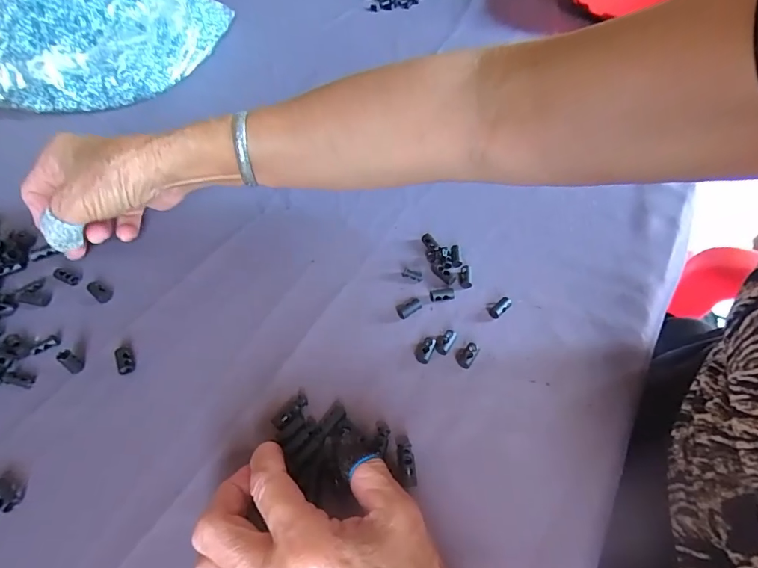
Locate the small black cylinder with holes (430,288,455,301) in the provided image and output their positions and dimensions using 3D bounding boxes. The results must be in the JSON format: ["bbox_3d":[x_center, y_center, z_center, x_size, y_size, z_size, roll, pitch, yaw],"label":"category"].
[{"bbox_3d":[0.050,0.009,0.335,0.019,0.009,0.007,-2,53,-5],"label":"small black cylinder with holes"}]

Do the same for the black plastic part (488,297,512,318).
[{"bbox_3d":[0.094,0.018,0.331,0.018,0.008,0.010,-33,61,-24],"label":"black plastic part"}]

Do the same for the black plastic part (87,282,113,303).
[{"bbox_3d":[-0.216,0.005,0.329,0.021,0.008,0.012,32,58,20],"label":"black plastic part"}]

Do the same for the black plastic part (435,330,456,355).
[{"bbox_3d":[0.048,0.043,0.311,0.010,0.008,0.019,29,57,18],"label":"black plastic part"}]

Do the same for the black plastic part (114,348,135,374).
[{"bbox_3d":[-0.176,0.053,0.295,0.010,0.007,0.019,-23,57,-19],"label":"black plastic part"}]

